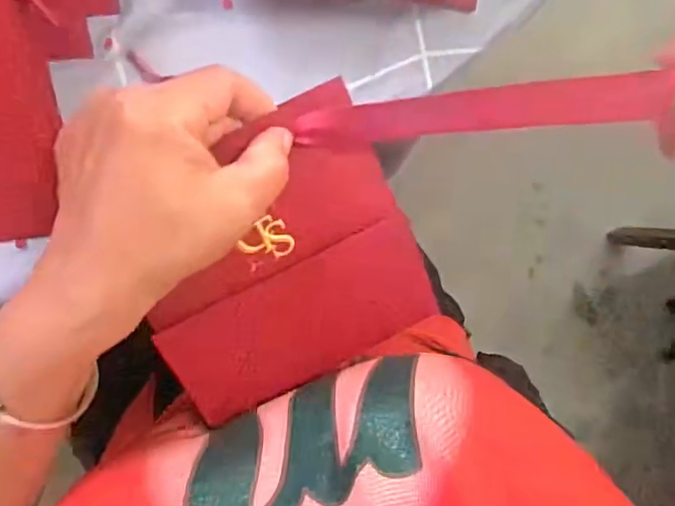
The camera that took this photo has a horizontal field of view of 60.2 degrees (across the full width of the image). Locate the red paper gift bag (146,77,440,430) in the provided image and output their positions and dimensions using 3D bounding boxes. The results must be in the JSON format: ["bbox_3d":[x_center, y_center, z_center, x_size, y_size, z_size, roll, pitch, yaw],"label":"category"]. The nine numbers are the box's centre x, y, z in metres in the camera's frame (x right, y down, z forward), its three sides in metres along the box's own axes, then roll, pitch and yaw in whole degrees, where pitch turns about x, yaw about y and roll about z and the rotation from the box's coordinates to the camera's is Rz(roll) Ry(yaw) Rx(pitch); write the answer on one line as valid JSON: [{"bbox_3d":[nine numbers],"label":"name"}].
[{"bbox_3d":[-0.031,0.007,0.290,0.136,0.007,0.133,-27,110,-4],"label":"red paper gift bag"}]

